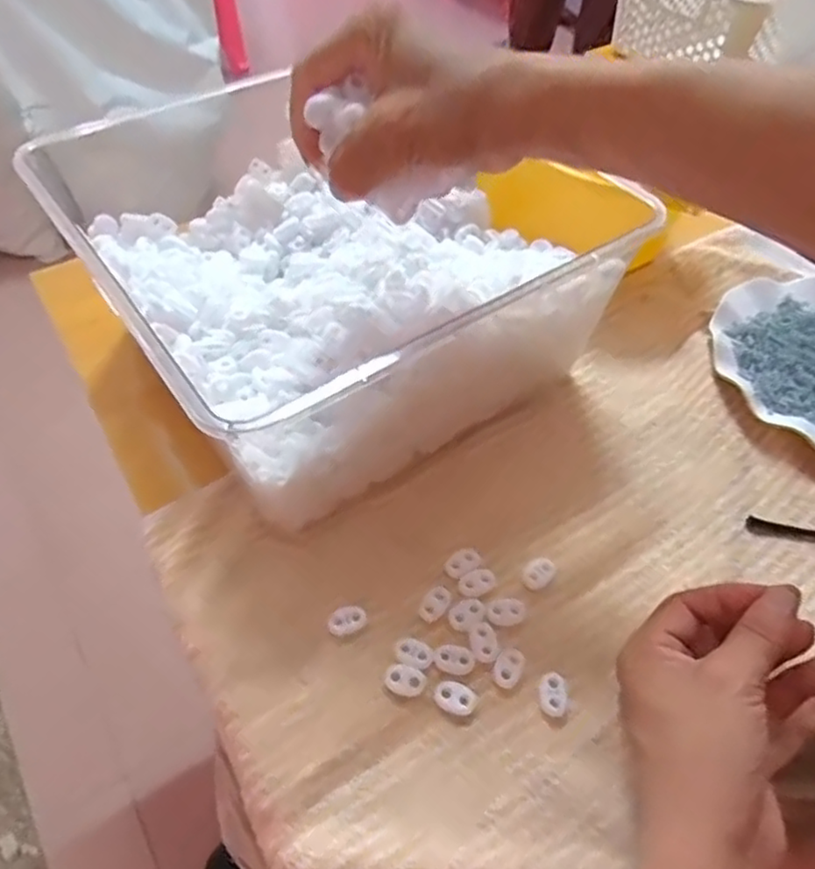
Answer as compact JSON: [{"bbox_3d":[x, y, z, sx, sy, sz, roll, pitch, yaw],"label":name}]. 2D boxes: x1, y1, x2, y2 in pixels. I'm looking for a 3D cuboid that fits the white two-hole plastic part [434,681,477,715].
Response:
[{"bbox_3d":[0.025,0.140,0.354,0.022,0.004,0.016,15,52,9],"label":"white two-hole plastic part"}]

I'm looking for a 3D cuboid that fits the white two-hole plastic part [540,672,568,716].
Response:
[{"bbox_3d":[0.078,0.138,0.355,0.013,0.004,0.022,-1,51,-3],"label":"white two-hole plastic part"}]

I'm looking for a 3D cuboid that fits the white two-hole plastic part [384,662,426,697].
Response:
[{"bbox_3d":[-0.001,0.133,0.359,0.022,0.004,0.015,18,53,12],"label":"white two-hole plastic part"}]

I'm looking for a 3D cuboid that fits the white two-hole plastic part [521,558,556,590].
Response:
[{"bbox_3d":[0.078,0.082,0.396,0.016,0.004,0.021,38,59,25],"label":"white two-hole plastic part"}]

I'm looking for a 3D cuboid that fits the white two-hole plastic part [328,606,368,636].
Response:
[{"bbox_3d":[-0.034,0.106,0.378,0.022,0.006,0.015,-15,53,-14],"label":"white two-hole plastic part"}]

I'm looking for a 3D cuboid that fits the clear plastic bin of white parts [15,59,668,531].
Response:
[{"bbox_3d":[-0.048,-0.110,0.445,0.272,0.126,0.276,-29,58,-23],"label":"clear plastic bin of white parts"}]

